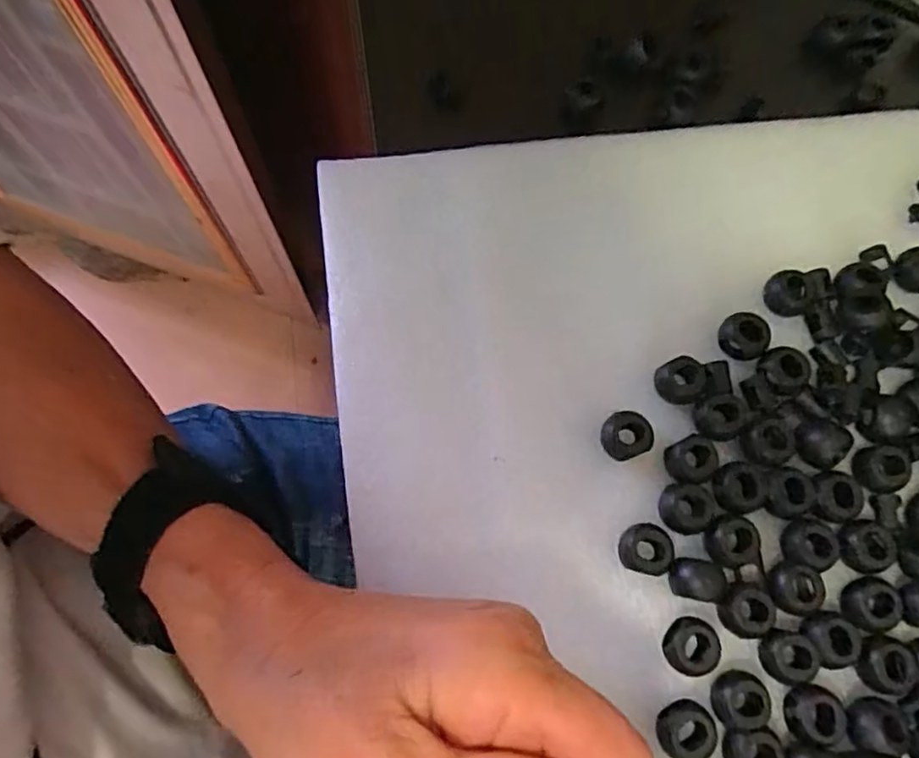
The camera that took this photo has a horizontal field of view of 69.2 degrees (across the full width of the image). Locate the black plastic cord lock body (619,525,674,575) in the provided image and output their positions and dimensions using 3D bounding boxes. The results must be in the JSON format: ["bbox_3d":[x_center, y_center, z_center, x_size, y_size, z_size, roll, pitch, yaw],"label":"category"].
[{"bbox_3d":[0.062,0.056,0.221,0.017,0.010,0.015,15,73,2],"label":"black plastic cord lock body"}]

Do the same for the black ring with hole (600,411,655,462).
[{"bbox_3d":[0.059,0.020,0.235,0.016,0.009,0.016,1,73,-2],"label":"black ring with hole"}]

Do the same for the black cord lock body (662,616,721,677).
[{"bbox_3d":[0.074,0.086,0.214,0.016,0.010,0.017,1,73,-2],"label":"black cord lock body"}]

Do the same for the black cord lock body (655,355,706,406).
[{"bbox_3d":[0.080,0.001,0.239,0.016,0.009,0.016,1,73,-2],"label":"black cord lock body"}]

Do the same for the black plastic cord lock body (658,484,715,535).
[{"bbox_3d":[0.078,0.044,0.224,0.018,0.008,0.016,6,73,0],"label":"black plastic cord lock body"}]

